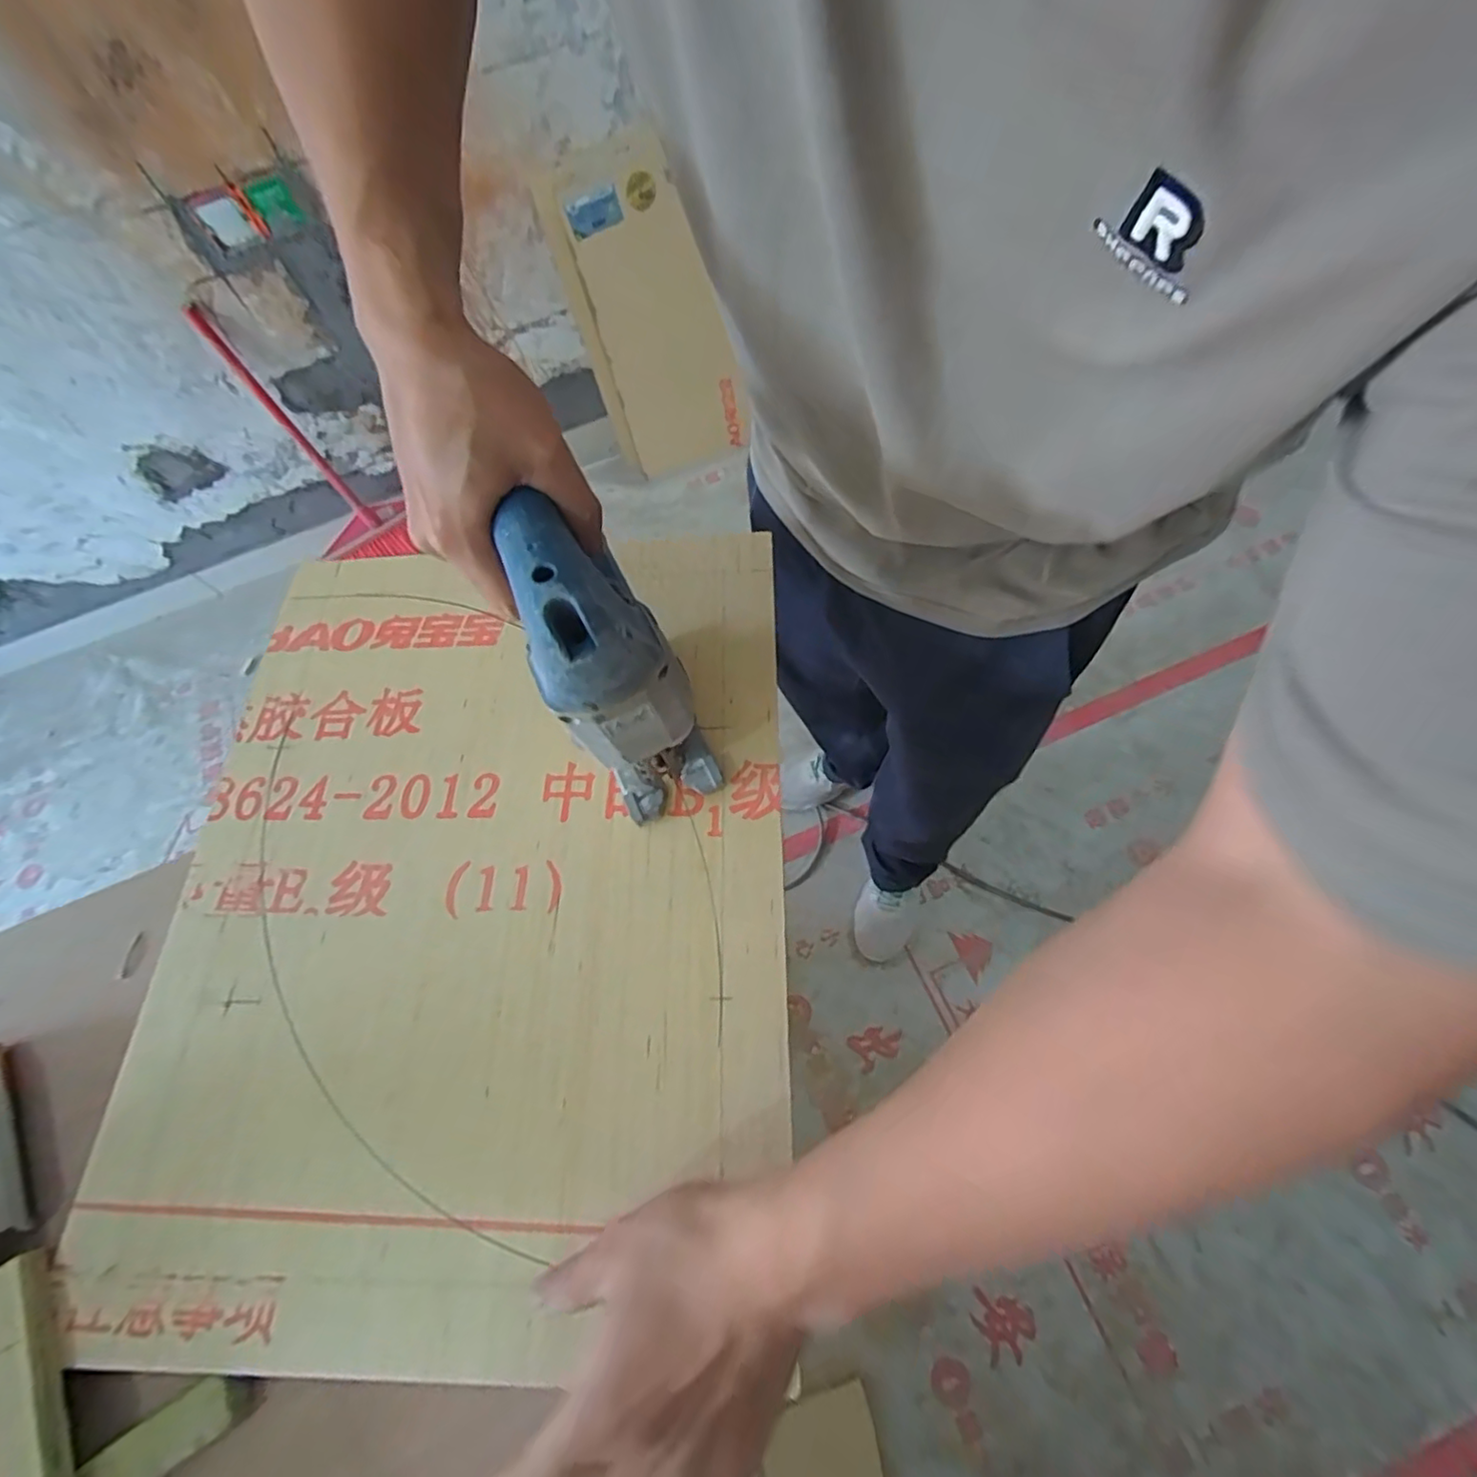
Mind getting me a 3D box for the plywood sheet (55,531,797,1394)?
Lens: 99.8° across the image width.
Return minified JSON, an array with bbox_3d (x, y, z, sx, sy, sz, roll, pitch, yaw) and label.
[{"bbox_3d":[-0.183,0.085,0.427,0.408,0.018,0.523,-1,67,3],"label":"plywood sheet"}]

